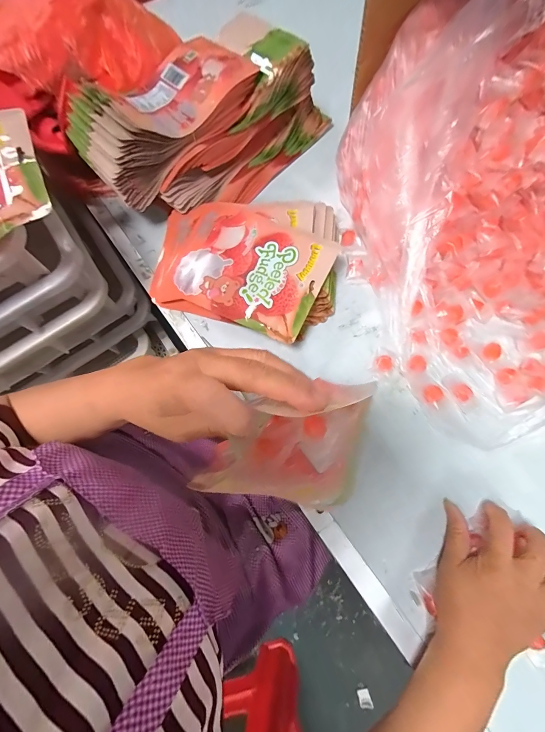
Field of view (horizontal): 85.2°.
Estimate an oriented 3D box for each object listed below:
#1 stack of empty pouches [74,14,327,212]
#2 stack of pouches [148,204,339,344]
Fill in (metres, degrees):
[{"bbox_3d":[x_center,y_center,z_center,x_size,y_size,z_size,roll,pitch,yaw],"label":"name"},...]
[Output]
[{"bbox_3d":[-0.101,-0.380,0.463,0.363,0.118,0.209,-40,74,-8],"label":"stack of empty pouches"},{"bbox_3d":[-0.044,-0.139,0.425,0.263,0.052,0.199,5,72,4],"label":"stack of pouches"}]

